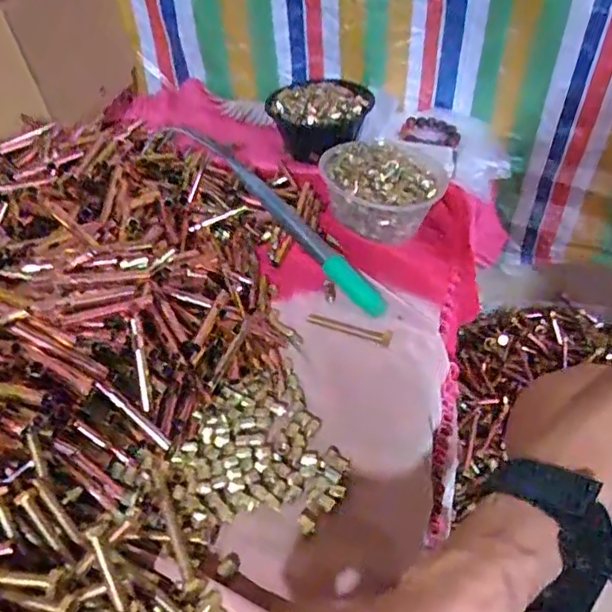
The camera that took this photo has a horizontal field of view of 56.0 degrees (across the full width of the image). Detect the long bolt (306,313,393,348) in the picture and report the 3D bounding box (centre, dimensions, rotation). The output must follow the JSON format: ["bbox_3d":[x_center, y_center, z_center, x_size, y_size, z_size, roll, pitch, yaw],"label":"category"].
[{"bbox_3d":[0.046,0.024,0.632,0.097,0.009,0.018,16,43,18],"label":"long bolt"}]

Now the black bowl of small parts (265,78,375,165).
[{"bbox_3d":[0.016,-0.290,0.882,0.148,0.092,0.130,9,42,10],"label":"black bowl of small parts"}]

